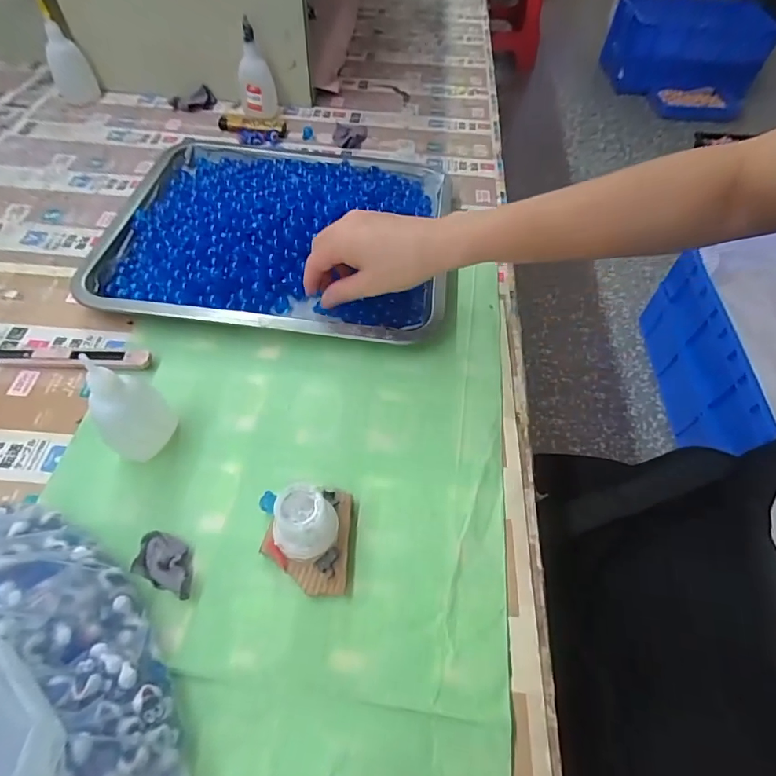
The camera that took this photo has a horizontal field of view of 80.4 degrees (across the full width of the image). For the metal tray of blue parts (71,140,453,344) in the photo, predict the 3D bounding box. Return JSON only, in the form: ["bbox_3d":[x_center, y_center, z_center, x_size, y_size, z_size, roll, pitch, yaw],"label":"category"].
[{"bbox_3d":[-0.109,-0.162,0.434,0.331,0.048,0.264,6,55,2],"label":"metal tray of blue parts"}]

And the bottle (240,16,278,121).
[{"bbox_3d":[-0.161,-0.383,0.551,0.044,0.092,0.034,-10,56,-9],"label":"bottle"}]

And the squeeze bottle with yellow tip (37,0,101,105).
[{"bbox_3d":[-0.401,-0.412,0.562,0.035,0.097,0.041,39,62,22],"label":"squeeze bottle with yellow tip"}]

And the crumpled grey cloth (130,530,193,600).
[{"bbox_3d":[-0.131,0.102,0.273,0.042,0.015,0.027,22,58,13],"label":"crumpled grey cloth"}]

